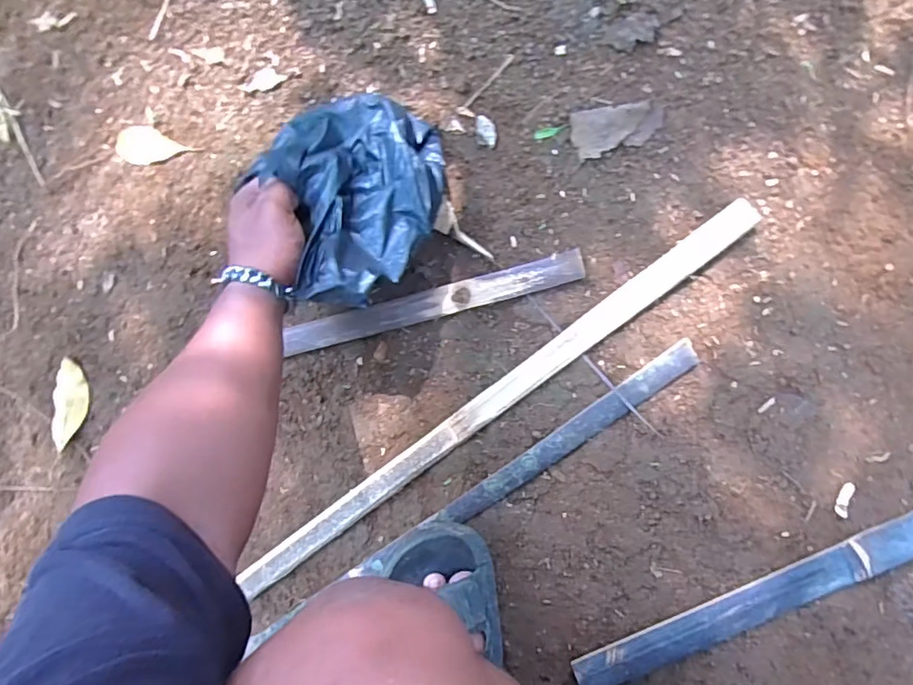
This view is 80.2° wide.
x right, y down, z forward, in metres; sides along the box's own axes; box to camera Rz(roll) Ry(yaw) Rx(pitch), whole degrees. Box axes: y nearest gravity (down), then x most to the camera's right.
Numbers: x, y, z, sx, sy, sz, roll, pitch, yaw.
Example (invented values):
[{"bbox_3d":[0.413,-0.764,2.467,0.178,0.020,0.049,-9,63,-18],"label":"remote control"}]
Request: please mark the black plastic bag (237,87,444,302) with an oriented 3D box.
[{"bbox_3d":[-0.091,-0.125,0.470,0.155,0.125,0.187,-11,88,7],"label":"black plastic bag"}]

